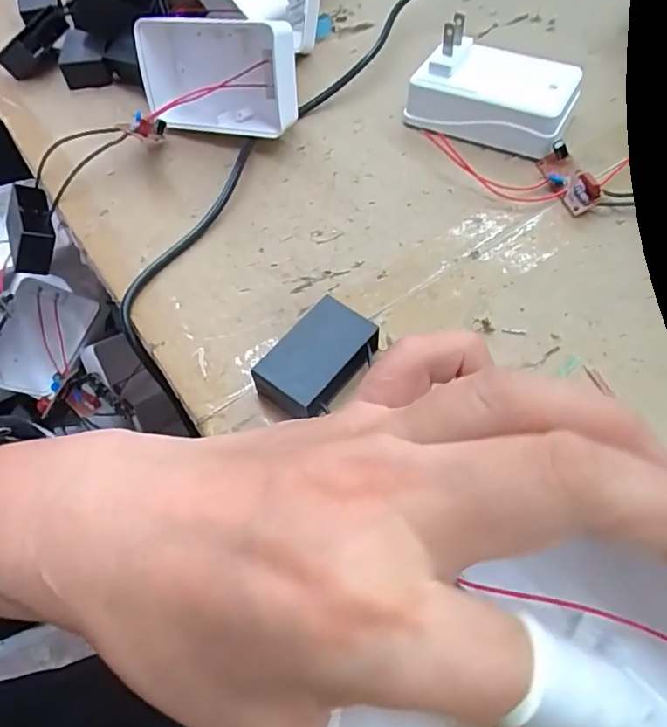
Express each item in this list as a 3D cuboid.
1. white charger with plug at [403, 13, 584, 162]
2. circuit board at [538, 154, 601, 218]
[{"bbox_3d":[0.090,-0.155,0.305,0.089,0.039,0.052,23,61,18],"label":"white charger with plug"},{"bbox_3d":[0.121,-0.097,0.278,0.014,0.016,0.043,-14,57,-6],"label":"circuit board"}]

